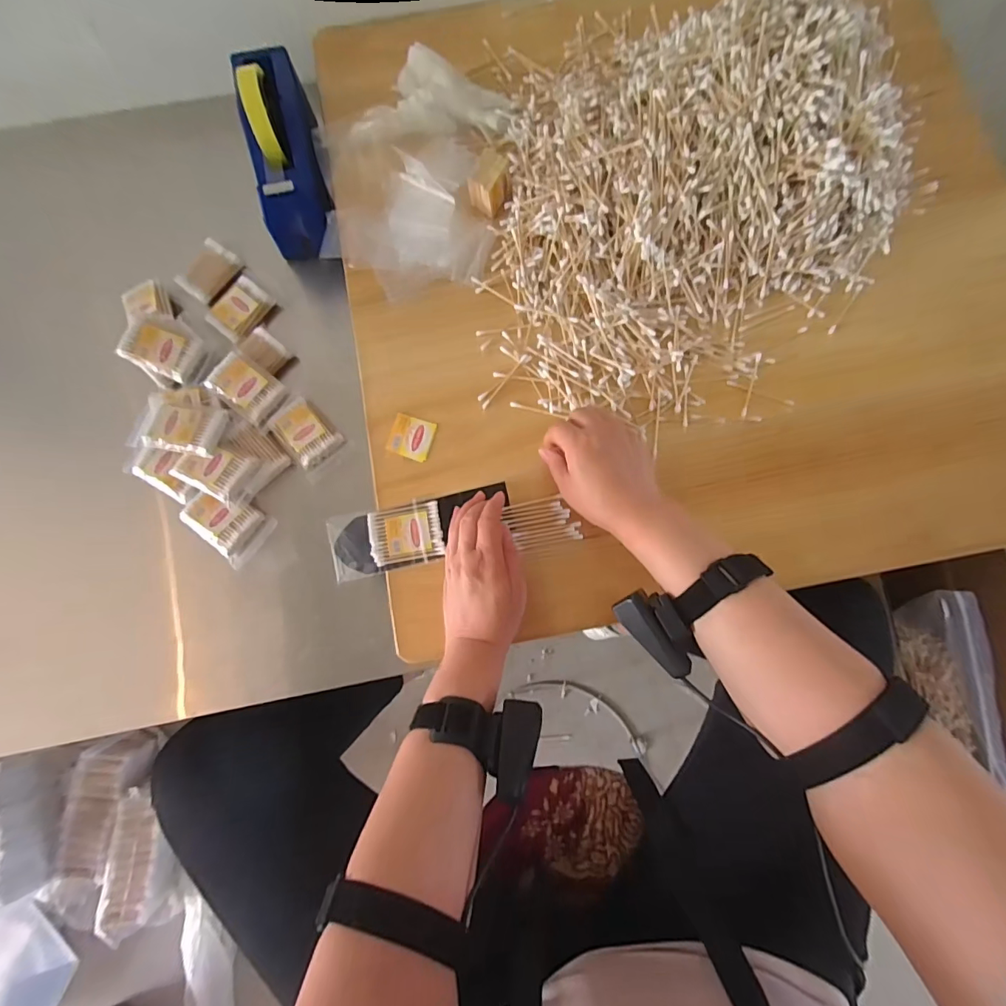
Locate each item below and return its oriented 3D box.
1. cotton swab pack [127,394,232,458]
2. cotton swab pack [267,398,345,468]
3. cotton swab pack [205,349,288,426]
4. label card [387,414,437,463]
[{"bbox_3d":[-0.359,-0.086,0.528,0.093,0.025,0.061,9,79,3],"label":"cotton swab pack"},{"bbox_3d":[-0.229,-0.083,0.551,0.054,0.012,0.076,-40,81,-6],"label":"cotton swab pack"},{"bbox_3d":[-0.296,-0.133,0.546,0.077,0.013,0.054,37,82,-9],"label":"cotton swab pack"},{"bbox_3d":[-0.097,-0.070,0.503,0.043,0.004,0.044,15,80,4],"label":"label card"}]

